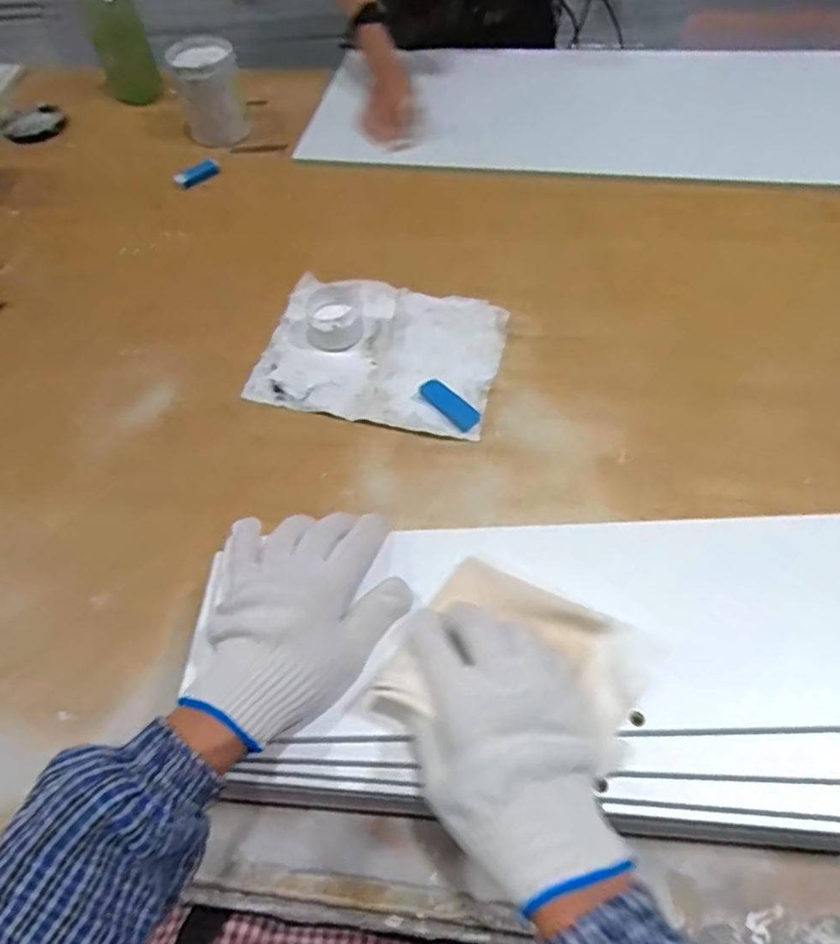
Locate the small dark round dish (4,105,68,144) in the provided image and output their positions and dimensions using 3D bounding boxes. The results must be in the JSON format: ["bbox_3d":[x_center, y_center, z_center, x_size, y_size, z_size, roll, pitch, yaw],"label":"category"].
[{"bbox_3d":[-0.652,-0.590,1.041,0.098,0.014,0.099,-2,56,3],"label":"small dark round dish"}]

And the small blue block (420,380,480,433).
[{"bbox_3d":[0.032,-0.072,0.649,0.069,0.005,0.031,42,68,13],"label":"small blue block"}]

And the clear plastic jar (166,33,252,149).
[{"bbox_3d":[-0.329,-0.596,0.973,0.099,0.134,0.107,-2,56,3],"label":"clear plastic jar"}]

